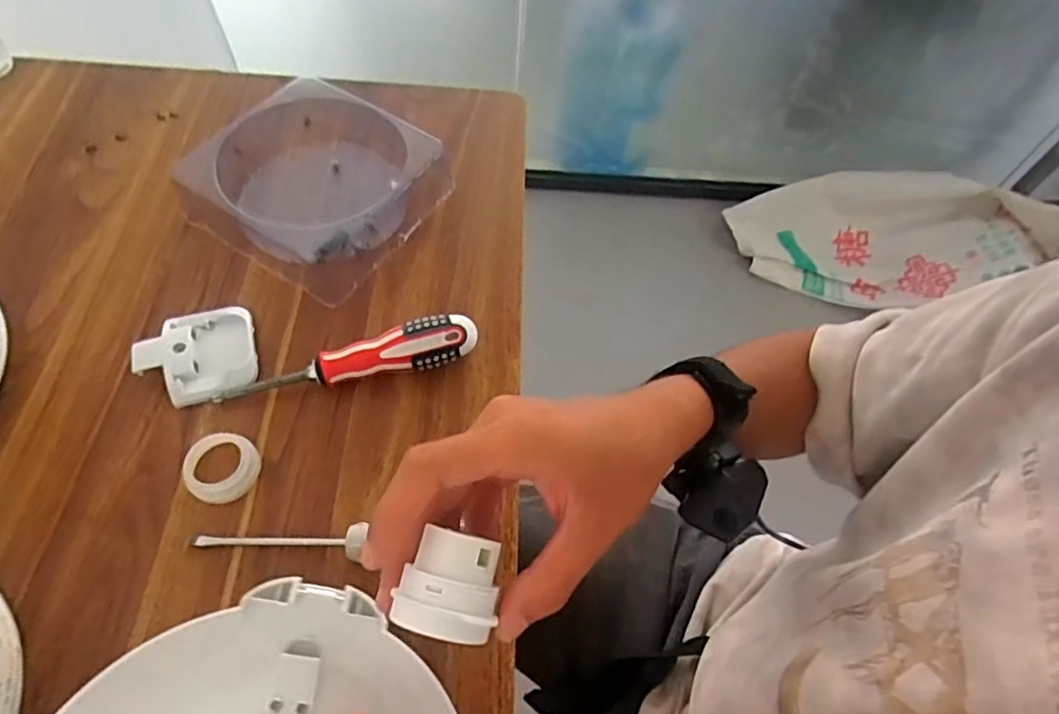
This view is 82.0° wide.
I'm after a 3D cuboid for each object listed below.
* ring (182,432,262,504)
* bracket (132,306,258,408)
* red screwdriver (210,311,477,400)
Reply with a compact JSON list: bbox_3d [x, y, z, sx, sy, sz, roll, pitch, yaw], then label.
[{"bbox_3d":[-0.202,0.073,0.401,0.042,0.016,0.045,2,58,-3],"label":"ring"},{"bbox_3d":[-0.241,-0.003,0.443,0.076,0.021,0.072,-13,60,-12],"label":"bracket"},{"bbox_3d":[-0.125,0.008,0.435,0.177,0.036,0.032,-16,61,-14],"label":"red screwdriver"}]

